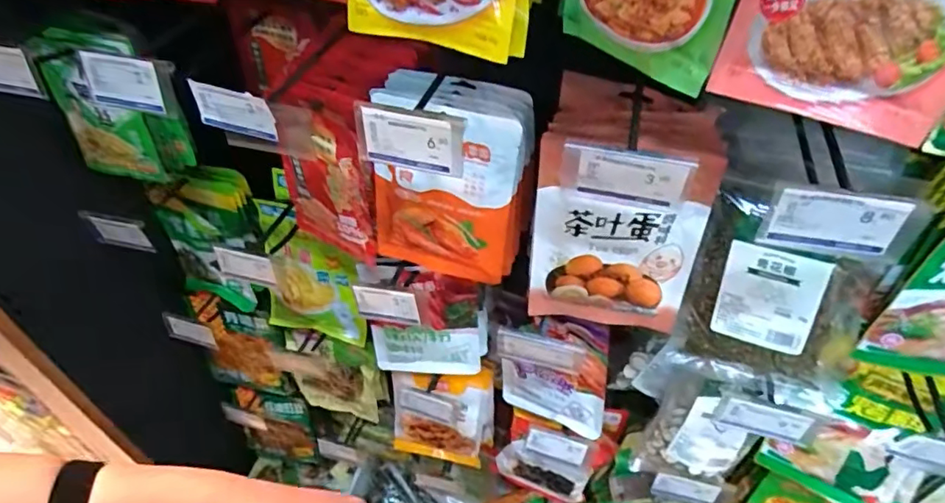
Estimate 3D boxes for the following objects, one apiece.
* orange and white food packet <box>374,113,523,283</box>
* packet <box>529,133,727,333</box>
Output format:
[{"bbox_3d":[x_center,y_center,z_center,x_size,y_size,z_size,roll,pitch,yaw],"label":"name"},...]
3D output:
[{"bbox_3d":[-0.028,-0.044,0.483,0.127,0.162,0.029,9,47,8],"label":"orange and white food packet"},{"bbox_3d":[0.114,-0.005,0.446,0.129,0.174,0.029,7,47,6],"label":"packet"}]

